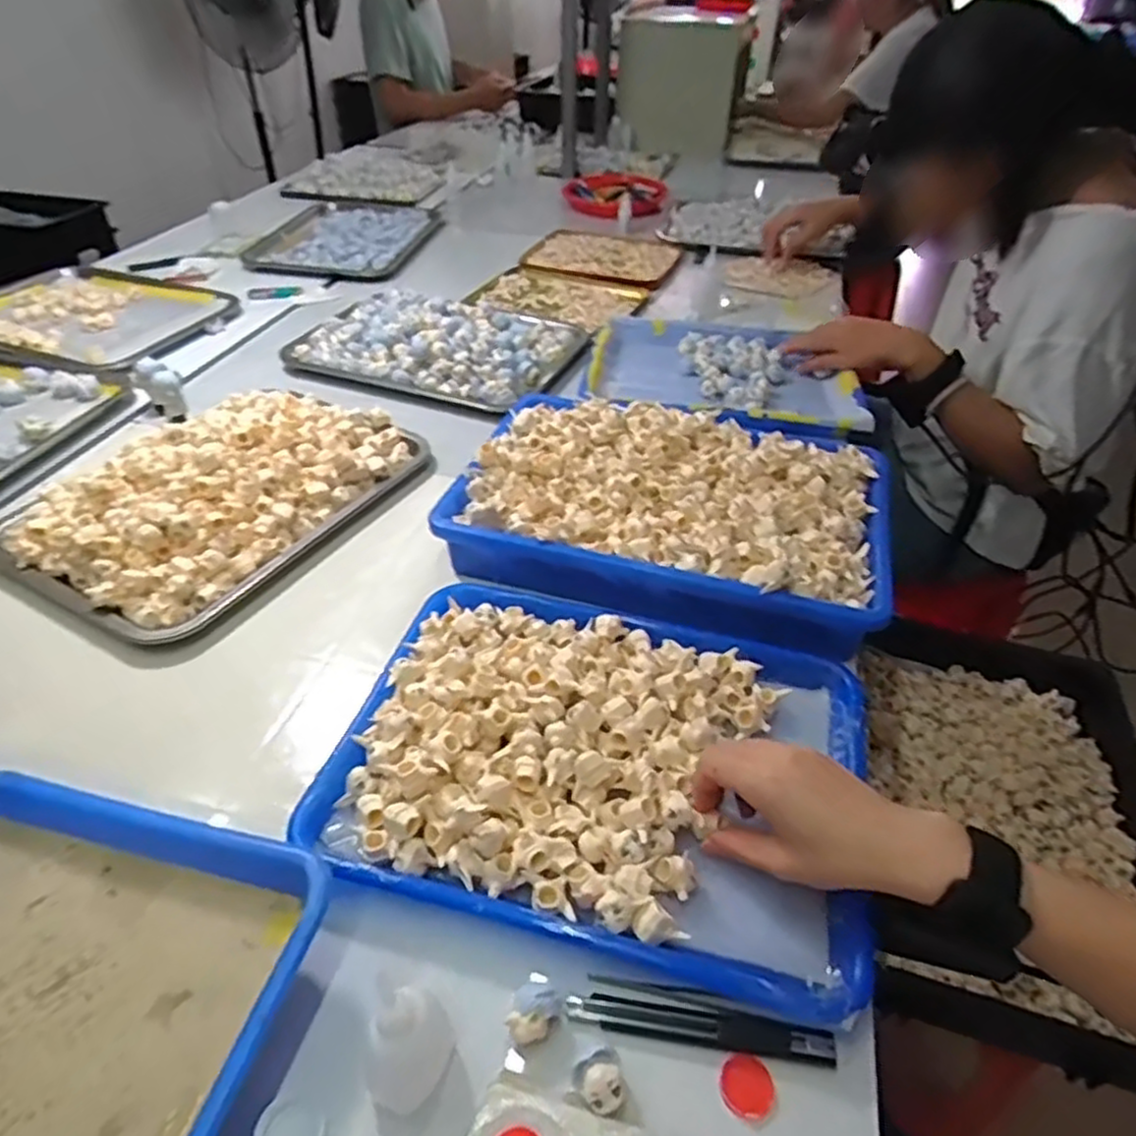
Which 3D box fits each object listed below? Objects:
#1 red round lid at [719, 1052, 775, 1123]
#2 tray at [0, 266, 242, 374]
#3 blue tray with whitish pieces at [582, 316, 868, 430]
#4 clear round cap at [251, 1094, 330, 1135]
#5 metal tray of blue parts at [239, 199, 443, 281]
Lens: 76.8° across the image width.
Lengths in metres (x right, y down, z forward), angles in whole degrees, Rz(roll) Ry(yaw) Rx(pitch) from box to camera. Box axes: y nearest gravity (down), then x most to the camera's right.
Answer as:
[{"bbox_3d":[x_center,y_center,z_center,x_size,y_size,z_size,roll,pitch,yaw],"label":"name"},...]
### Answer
[{"bbox_3d":[0.087,0.253,0.349,0.026,0.004,0.027,1,42,0],"label":"red round lid"},{"bbox_3d":[-0.675,-0.360,1.019,0.358,0.022,0.279,15,44,16],"label":"tray"},{"bbox_3d":[0.193,-0.246,0.902,0.324,0.028,0.231,8,42,8],"label":"blue tray with whitish pieces"},{"bbox_3d":[-0.127,0.258,0.327,0.030,0.009,0.029,1,42,0],"label":"clear round cap"},{"bbox_3d":[-0.396,-0.602,1.296,0.270,0.031,0.356,4,42,3],"label":"metal tray of blue parts"}]

